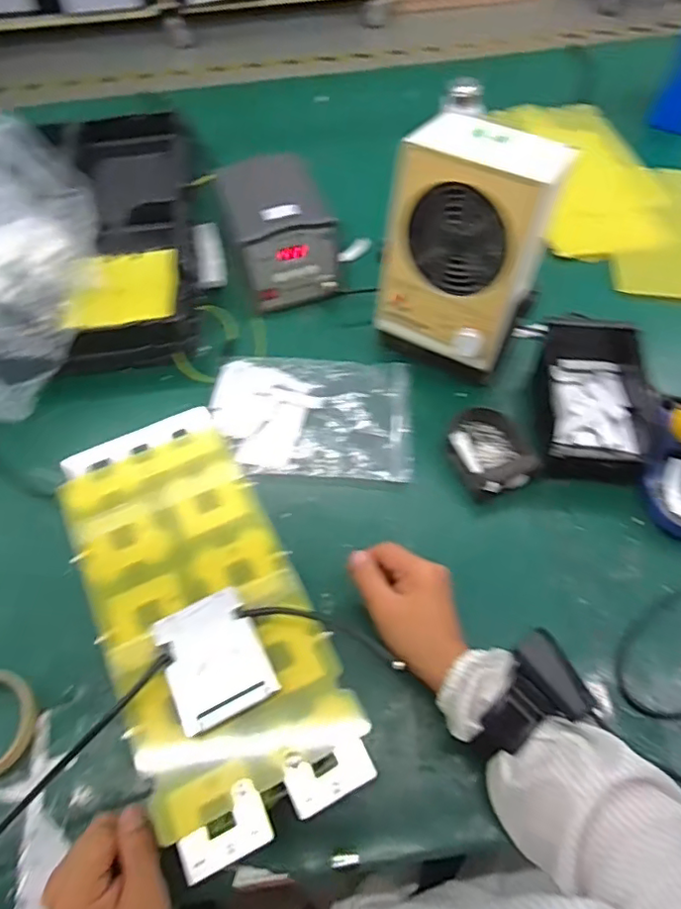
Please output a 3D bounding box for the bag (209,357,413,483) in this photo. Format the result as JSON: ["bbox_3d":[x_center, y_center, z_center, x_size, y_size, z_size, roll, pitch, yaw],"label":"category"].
[{"bbox_3d":[-0.035,-0.046,0.686,0.229,0.018,0.172,0,58,4],"label":"bag"}]

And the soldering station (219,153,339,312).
[{"bbox_3d":[-0.078,-0.296,0.758,0.128,0.105,0.166,-17,60,-9],"label":"soldering station"}]

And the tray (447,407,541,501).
[{"bbox_3d":[0.163,-0.006,0.636,0.080,0.027,0.102,-11,59,-5],"label":"tray"}]

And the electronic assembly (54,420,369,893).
[{"bbox_3d":[-0.106,0.102,0.427,0.139,0.034,0.320,-25,63,-12],"label":"electronic assembly"}]

